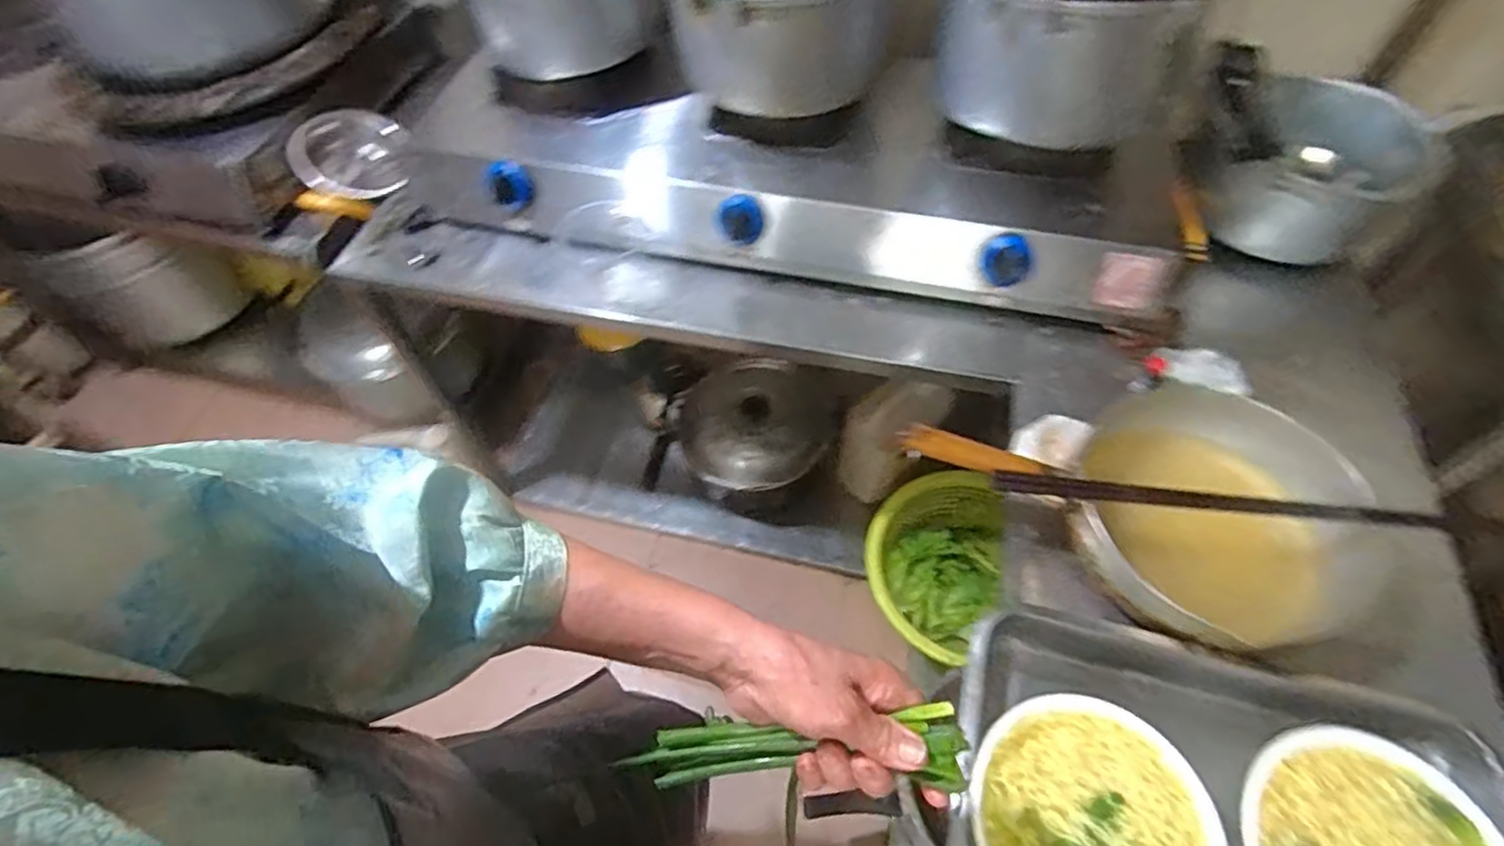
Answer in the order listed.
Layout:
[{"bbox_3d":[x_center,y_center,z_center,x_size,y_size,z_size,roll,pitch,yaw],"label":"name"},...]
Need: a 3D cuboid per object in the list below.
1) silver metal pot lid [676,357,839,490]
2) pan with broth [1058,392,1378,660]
[{"bbox_3d":[0.007,0.000,1.306,0.300,0.081,0.261,-6,56,0],"label":"silver metal pot lid"},{"bbox_3d":[0.410,0.090,0.621,0.209,0.078,0.242,28,62,21],"label":"pan with broth"}]

